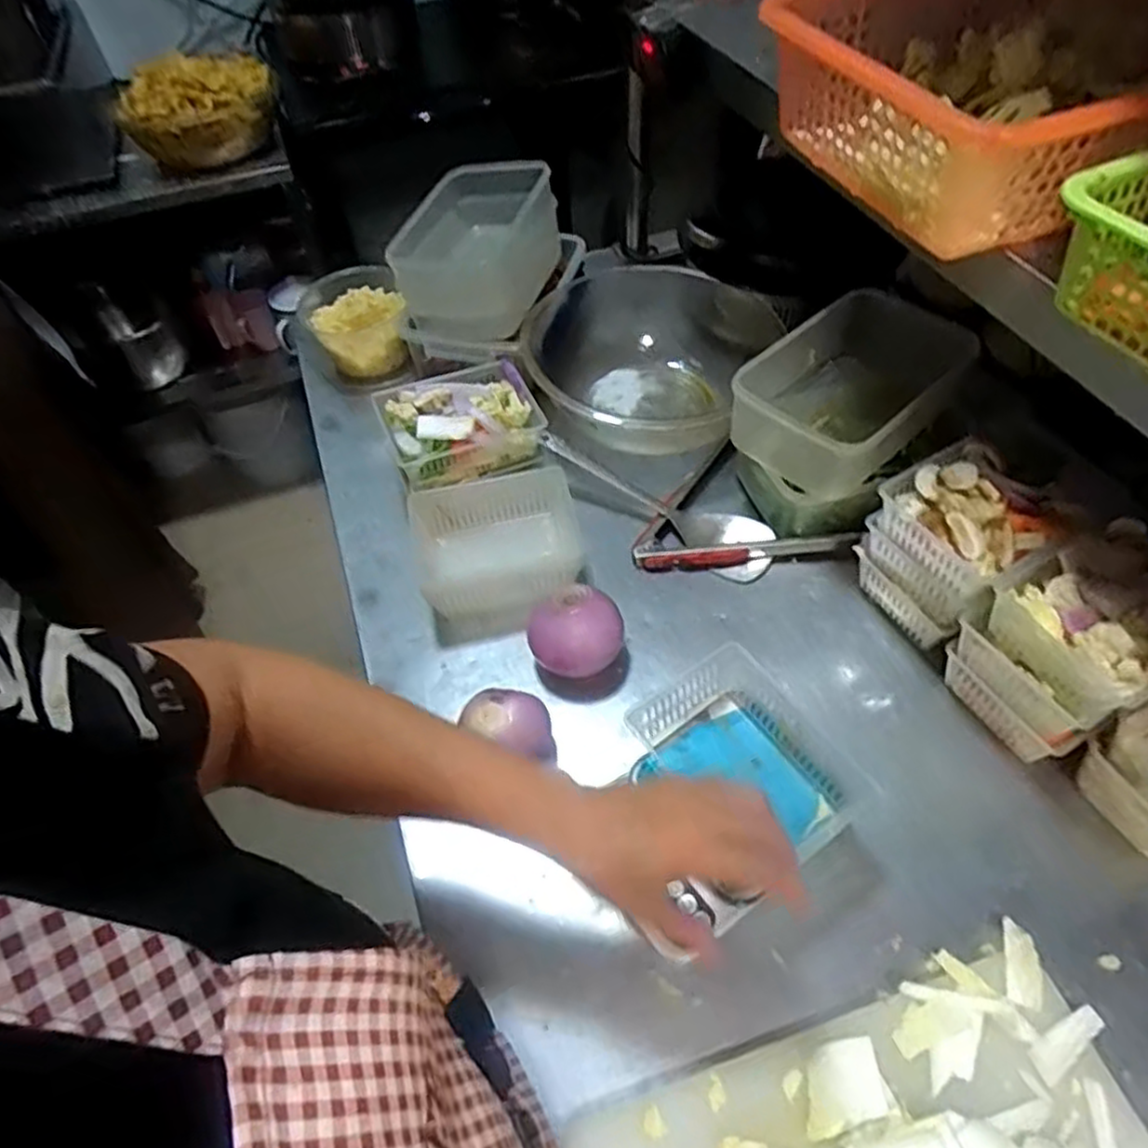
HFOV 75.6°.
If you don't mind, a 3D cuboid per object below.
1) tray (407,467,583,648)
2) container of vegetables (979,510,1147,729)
[{"bbox_3d":[-0.077,-0.021,0.734,0.168,0.077,0.136,-13,54,-5],"label":"tray"},{"bbox_3d":[0.403,0.031,0.552,0.142,0.061,0.111,-25,56,-14],"label":"container of vegetables"}]

